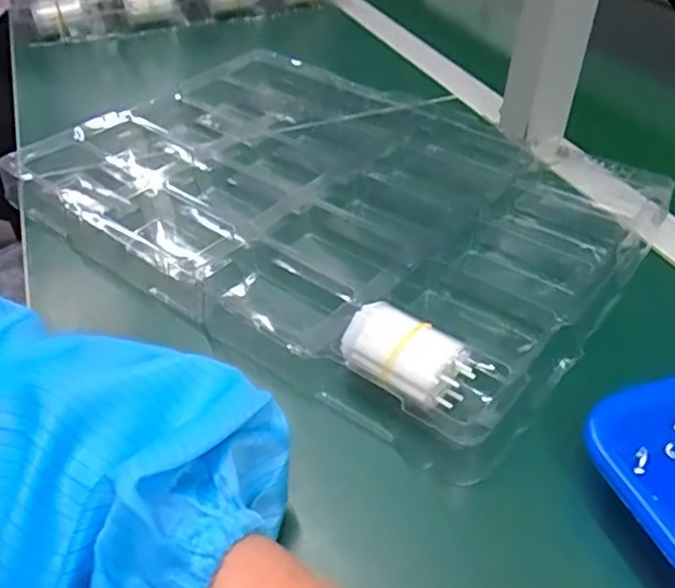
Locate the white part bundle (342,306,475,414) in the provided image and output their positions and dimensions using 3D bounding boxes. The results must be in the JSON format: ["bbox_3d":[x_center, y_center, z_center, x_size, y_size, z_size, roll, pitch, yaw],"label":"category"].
[{"bbox_3d":[0.034,0.035,0.330,0.062,0.041,0.031,26,47,26],"label":"white part bundle"}]

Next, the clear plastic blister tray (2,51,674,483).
[{"bbox_3d":[0.008,-0.090,0.475,0.407,0.041,0.327,28,48,28],"label":"clear plastic blister tray"}]

